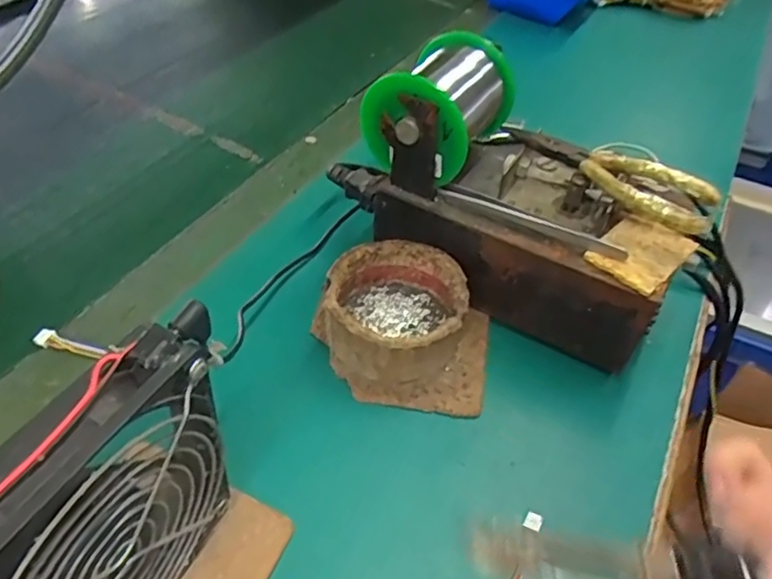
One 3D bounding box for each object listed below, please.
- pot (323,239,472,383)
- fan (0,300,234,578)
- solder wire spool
[{"bbox_3d":[0.005,0.013,0.368,0.081,0.040,0.084,3,46,-3],"label":"pot"},{"bbox_3d":[-0.100,0.089,0.221,0.029,0.131,0.126,21,48,15],"label":"fan"},{"bbox_3d":[0.036,-0.113,0.376,0.069,0.067,0.087,25,49,16],"label":"solder wire spool"}]

